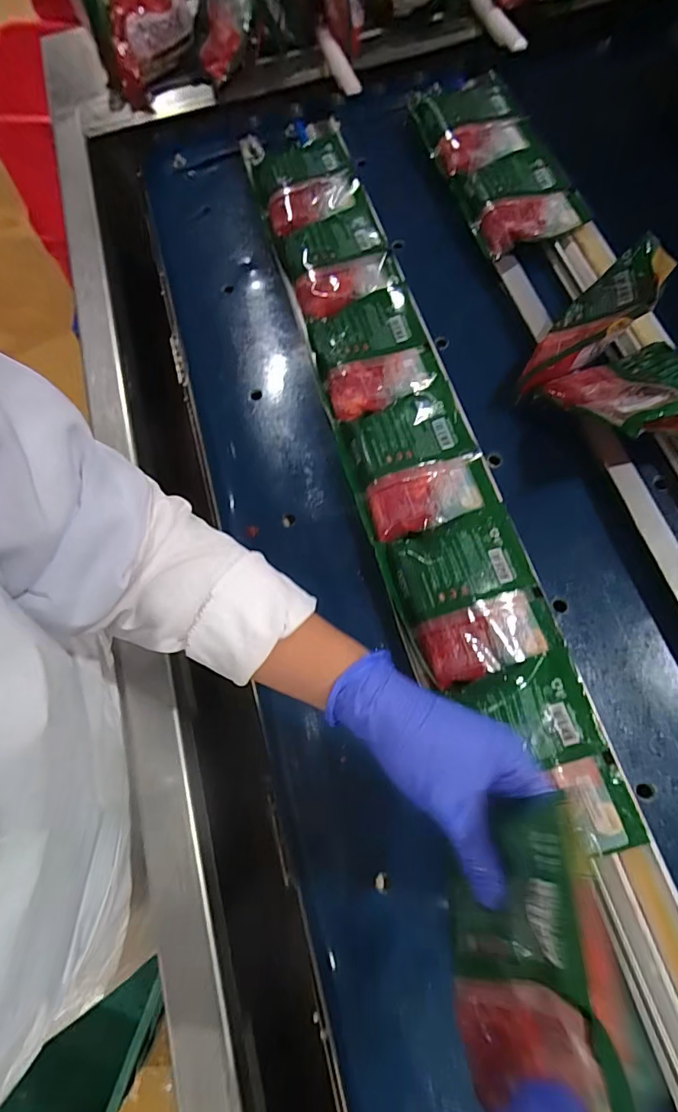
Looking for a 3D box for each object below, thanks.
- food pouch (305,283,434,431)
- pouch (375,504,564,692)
[{"bbox_3d":[0.033,-0.220,0.528,0.116,0.024,0.144,-12,71,-7],"label":"food pouch"},{"bbox_3d":[0.114,0.034,0.430,0.124,0.019,0.137,-15,72,-8],"label":"pouch"}]

